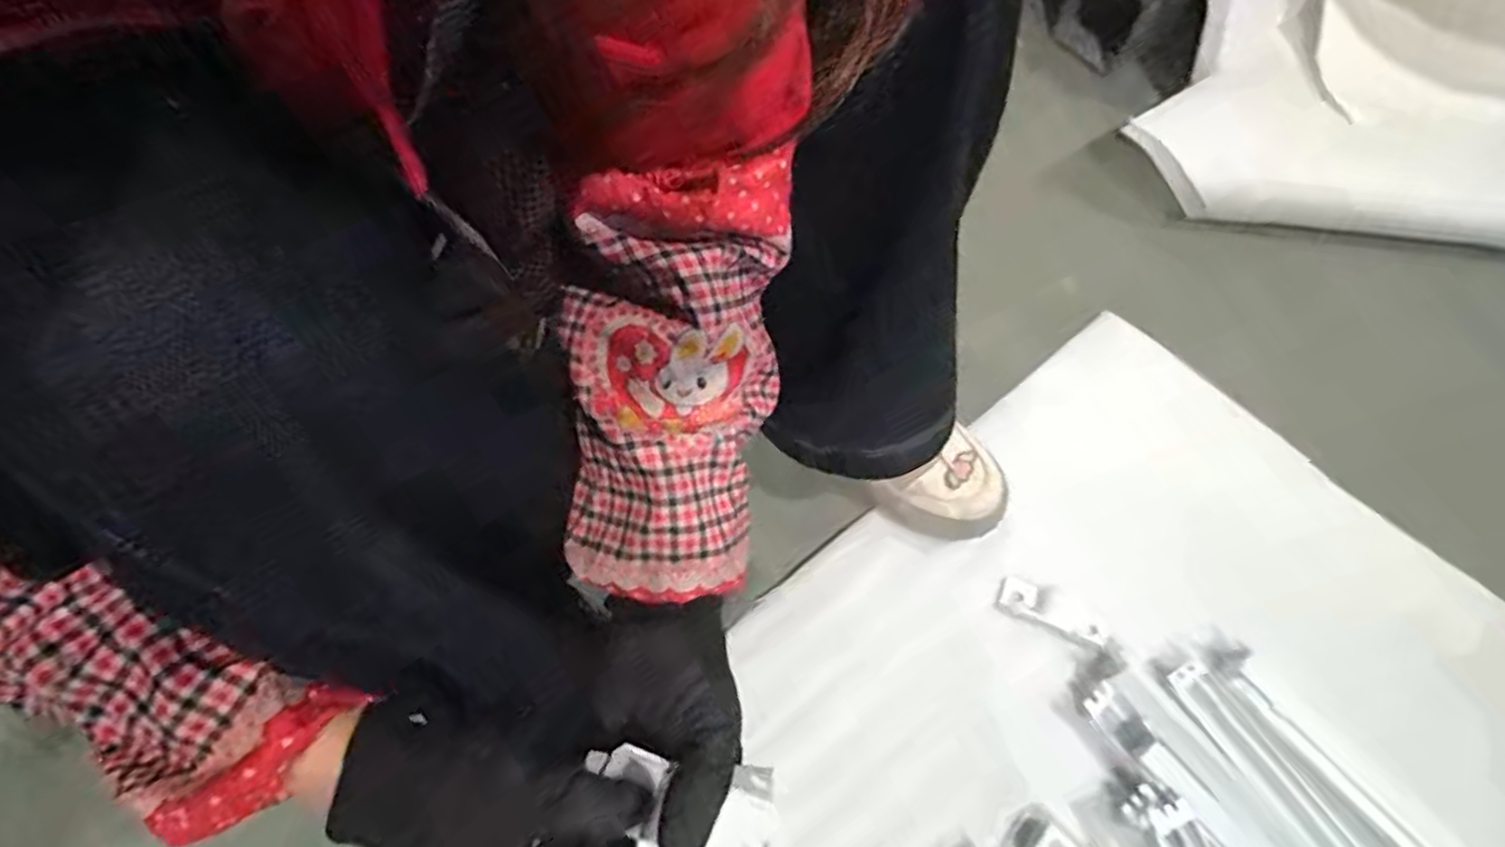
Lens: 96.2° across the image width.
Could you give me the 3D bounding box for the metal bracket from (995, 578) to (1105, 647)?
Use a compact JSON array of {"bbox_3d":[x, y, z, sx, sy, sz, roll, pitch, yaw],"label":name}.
[{"bbox_3d":[0.250,0.158,0.566,0.084,0.010,0.024,24,68,9],"label":"metal bracket"}]

